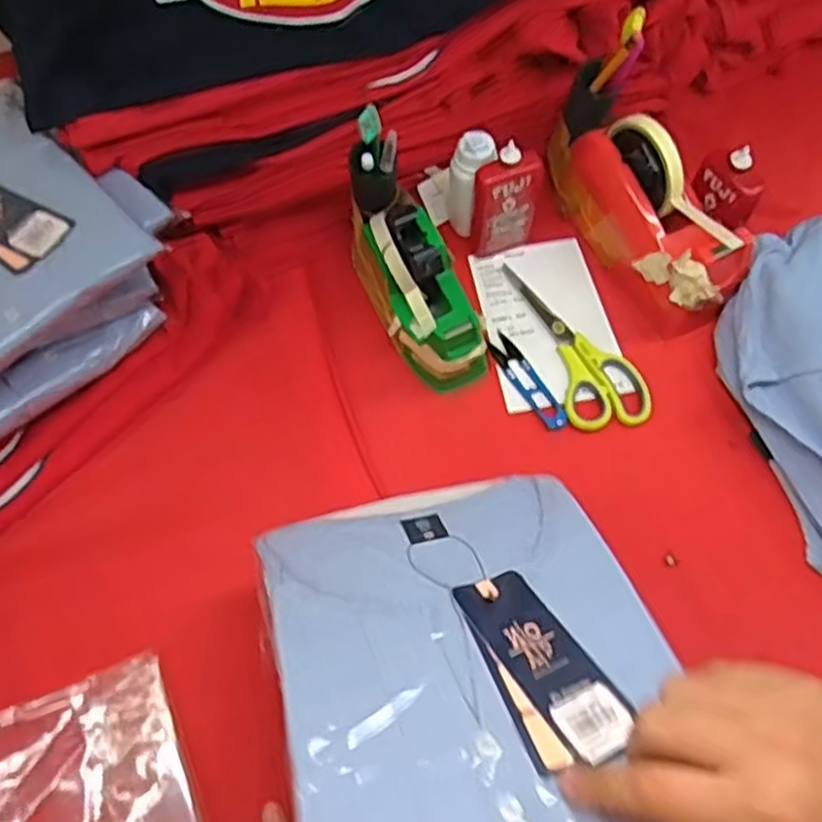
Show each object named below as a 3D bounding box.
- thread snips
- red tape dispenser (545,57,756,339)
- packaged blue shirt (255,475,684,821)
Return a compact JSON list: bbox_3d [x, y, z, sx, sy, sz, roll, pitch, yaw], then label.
[{"bbox_3d":[0.100,-0.026,0.672,0.024,0.004,0.103,-27,62,-12],"label":"thread snips"},{"bbox_3d":[0.200,-0.186,0.679,0.073,0.122,0.234,-27,75,-12],"label":"red tape dispenser"},{"bbox_3d":[0.030,0.124,0.433,0.204,0.015,0.252,-9,35,-11],"label":"packaged blue shirt"}]

